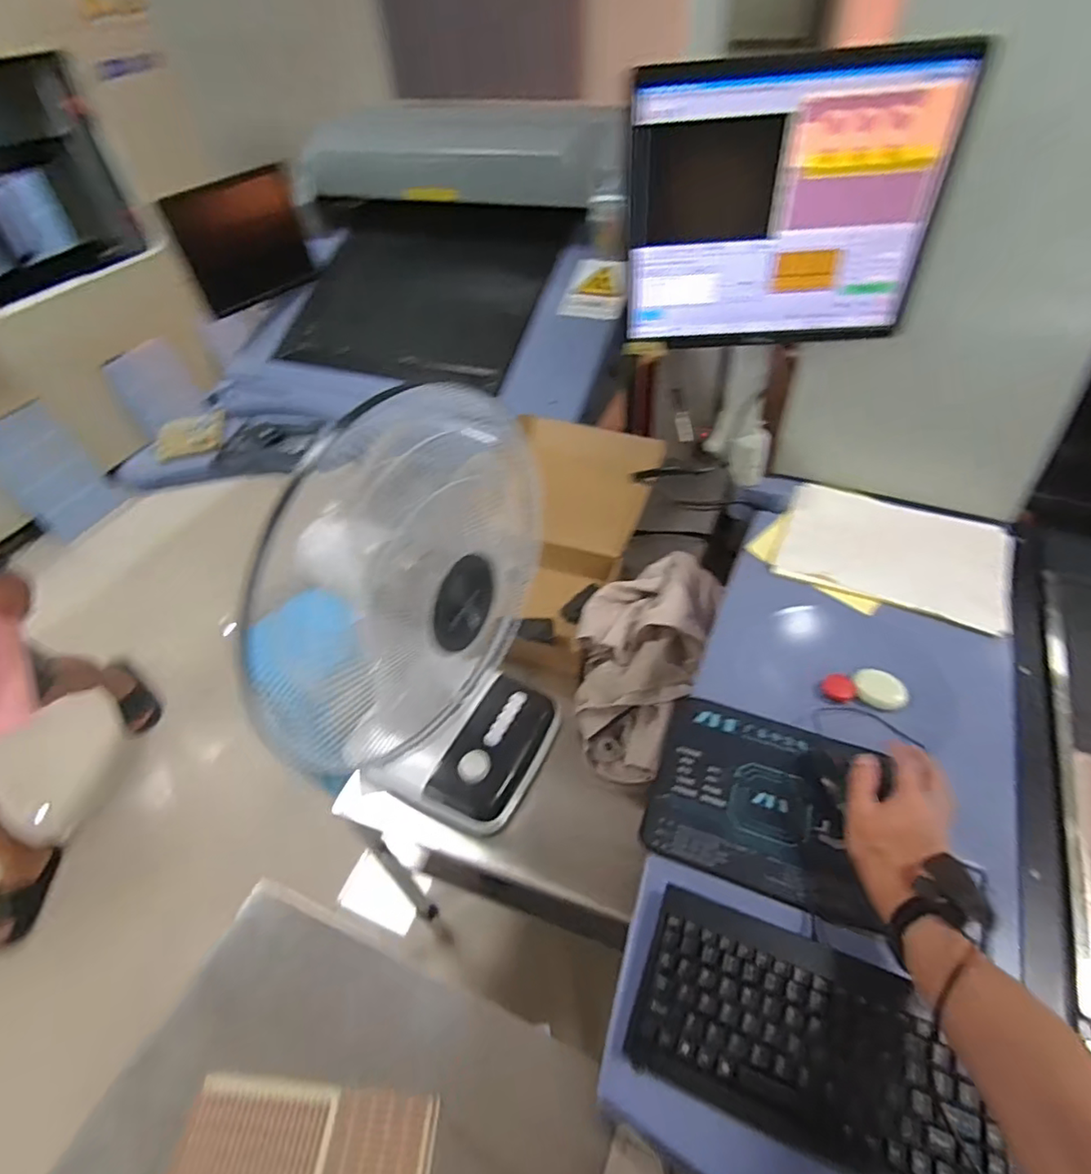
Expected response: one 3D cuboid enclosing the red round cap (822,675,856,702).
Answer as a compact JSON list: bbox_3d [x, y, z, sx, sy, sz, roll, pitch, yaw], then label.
[{"bbox_3d":[0.388,0.133,0.788,0.038,0.014,0.033,30,55,30],"label":"red round cap"}]

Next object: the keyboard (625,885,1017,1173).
[{"bbox_3d":[0.226,0.385,0.517,0.282,0.032,0.149,14,49,18],"label":"keyboard"}]

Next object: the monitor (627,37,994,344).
[{"bbox_3d":[0.281,-0.454,0.726,0.352,0.292,0.054,3,46,8],"label":"monitor"}]

